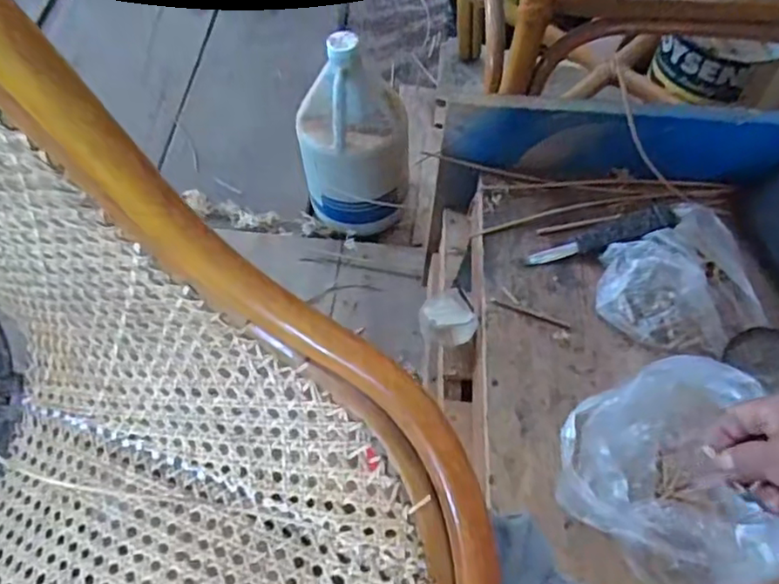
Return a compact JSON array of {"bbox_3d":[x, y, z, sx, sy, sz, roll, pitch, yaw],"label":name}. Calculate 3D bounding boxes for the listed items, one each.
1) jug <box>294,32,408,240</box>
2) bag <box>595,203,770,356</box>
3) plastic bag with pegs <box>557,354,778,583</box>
[{"bbox_3d":[-0.043,-0.195,0.880,0.137,0.302,0.132,0,61,-1],"label":"jug"},{"bbox_3d":[0.253,-0.011,0.558,0.123,0.040,0.127,-5,61,-4],"label":"bag"},{"bbox_3d":[0.211,0.137,0.465,0.158,0.067,0.157,-8,61,-6],"label":"plastic bag with pegs"}]

